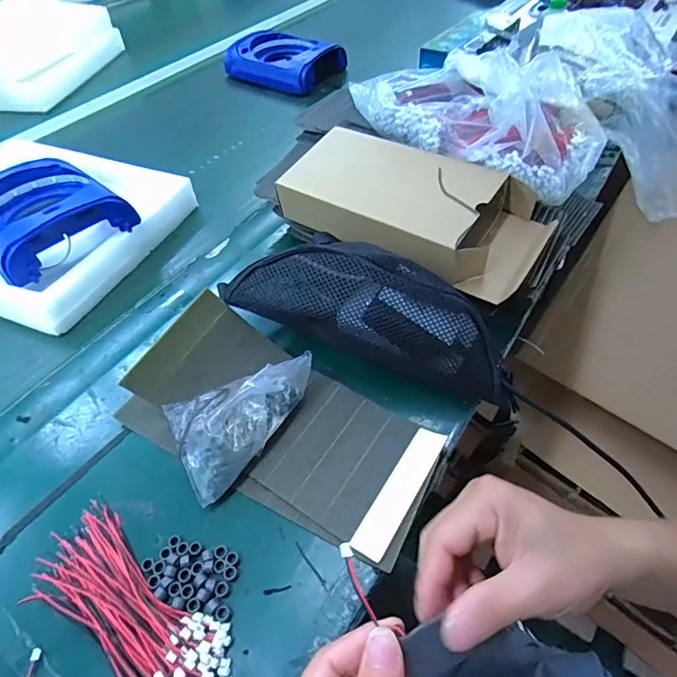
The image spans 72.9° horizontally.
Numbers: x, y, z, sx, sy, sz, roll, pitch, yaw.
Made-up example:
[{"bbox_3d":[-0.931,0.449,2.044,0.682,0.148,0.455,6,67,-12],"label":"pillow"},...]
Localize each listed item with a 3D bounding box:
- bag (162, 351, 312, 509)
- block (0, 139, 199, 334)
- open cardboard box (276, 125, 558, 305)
[{"bbox_3d":[-0.084,0.061,0.418,0.138,0.065,0.106,-25,53,-18],"label":"bag"},{"bbox_3d":[-0.427,-0.176,0.654,0.369,0.055,0.322,15,51,15],"label":"block"},{"bbox_3d":[0.082,-0.154,0.530,0.301,0.074,0.143,28,56,24],"label":"open cardboard box"}]

